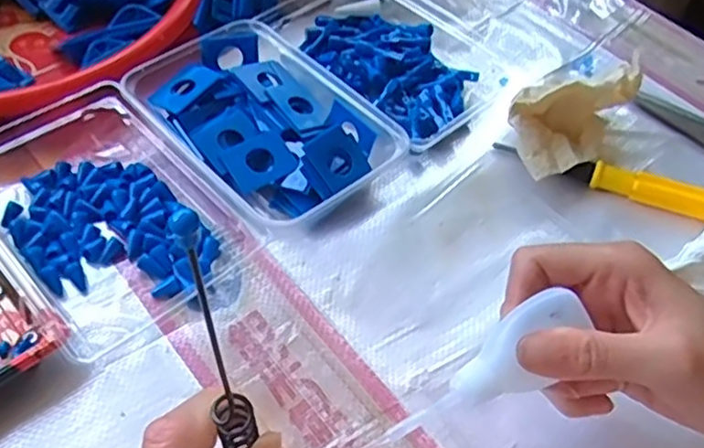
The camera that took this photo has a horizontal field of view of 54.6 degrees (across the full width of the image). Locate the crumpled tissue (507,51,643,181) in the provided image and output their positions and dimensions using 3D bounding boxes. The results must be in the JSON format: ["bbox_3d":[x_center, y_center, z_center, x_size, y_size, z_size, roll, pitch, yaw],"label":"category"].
[{"bbox_3d":[0.138,-0.073,0.445,0.060,0.057,0.098,33,56,20],"label":"crumpled tissue"}]

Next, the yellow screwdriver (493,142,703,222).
[{"bbox_3d":[0.163,-0.029,0.437,0.141,0.019,0.015,17,52,9],"label":"yellow screwdriver"}]

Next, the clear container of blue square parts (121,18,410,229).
[{"bbox_3d":[-0.059,-0.064,0.437,0.113,0.035,0.153,-30,59,-25],"label":"clear container of blue square parts"}]

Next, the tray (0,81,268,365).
[{"bbox_3d":[-0.153,-0.015,0.400,0.169,0.031,0.119,39,59,24],"label":"tray"}]

